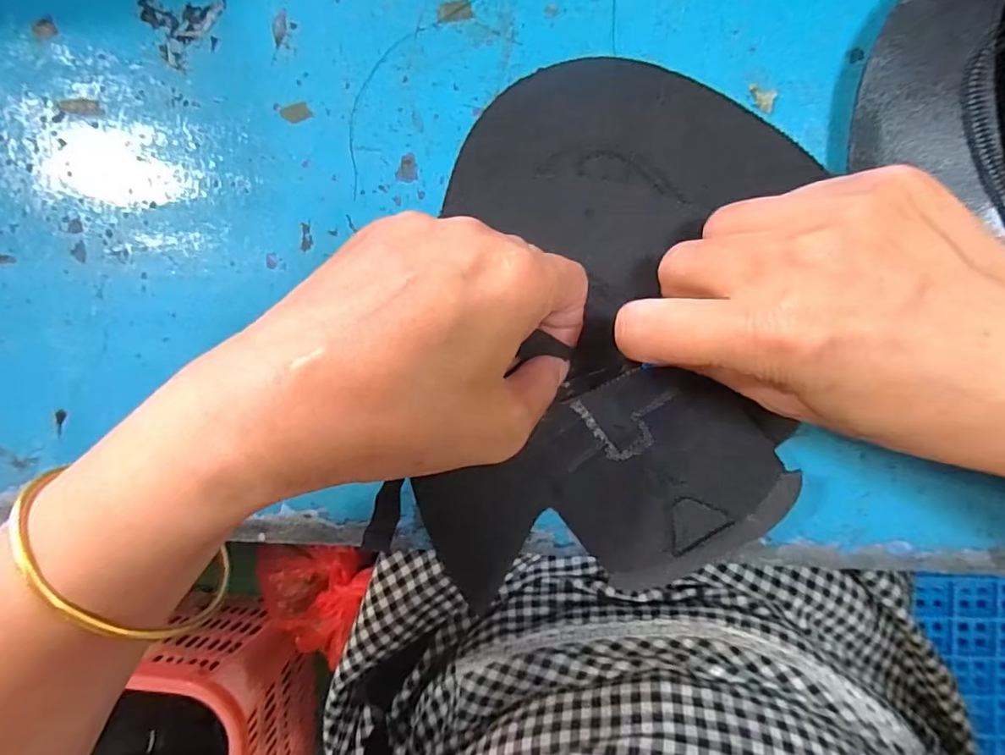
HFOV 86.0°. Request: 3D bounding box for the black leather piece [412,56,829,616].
[{"bbox_3d":[0.045,-0.014,0.219,0.140,0.014,0.216,7,94,5],"label":"black leather piece"}]

